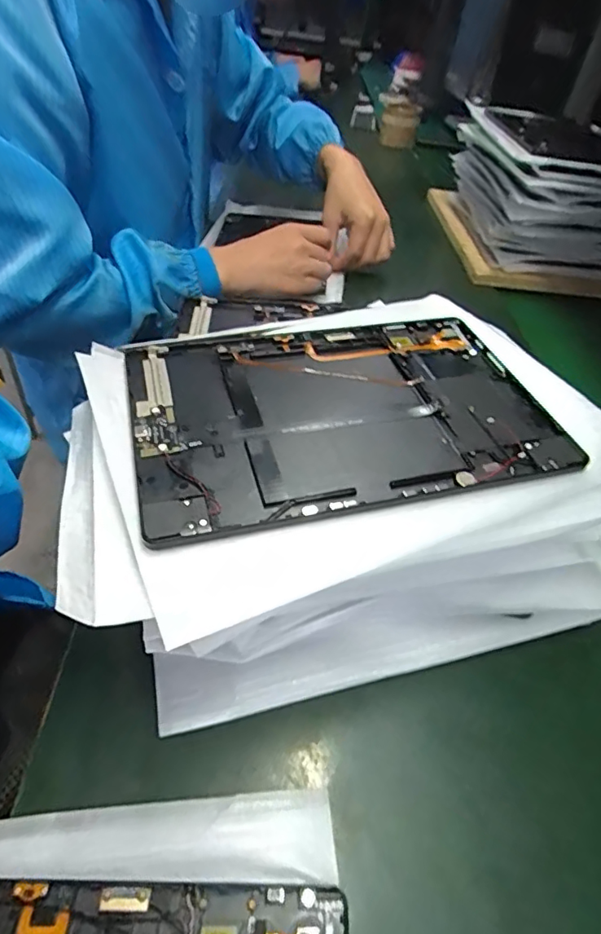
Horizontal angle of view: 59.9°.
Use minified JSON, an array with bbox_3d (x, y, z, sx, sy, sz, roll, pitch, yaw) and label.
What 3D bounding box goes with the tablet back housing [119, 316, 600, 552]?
[{"bbox_3d":[0.021,-0.037,0.304,0.230,0.007,0.161,-9,47,-14],"label":"tablet back housing"}]

